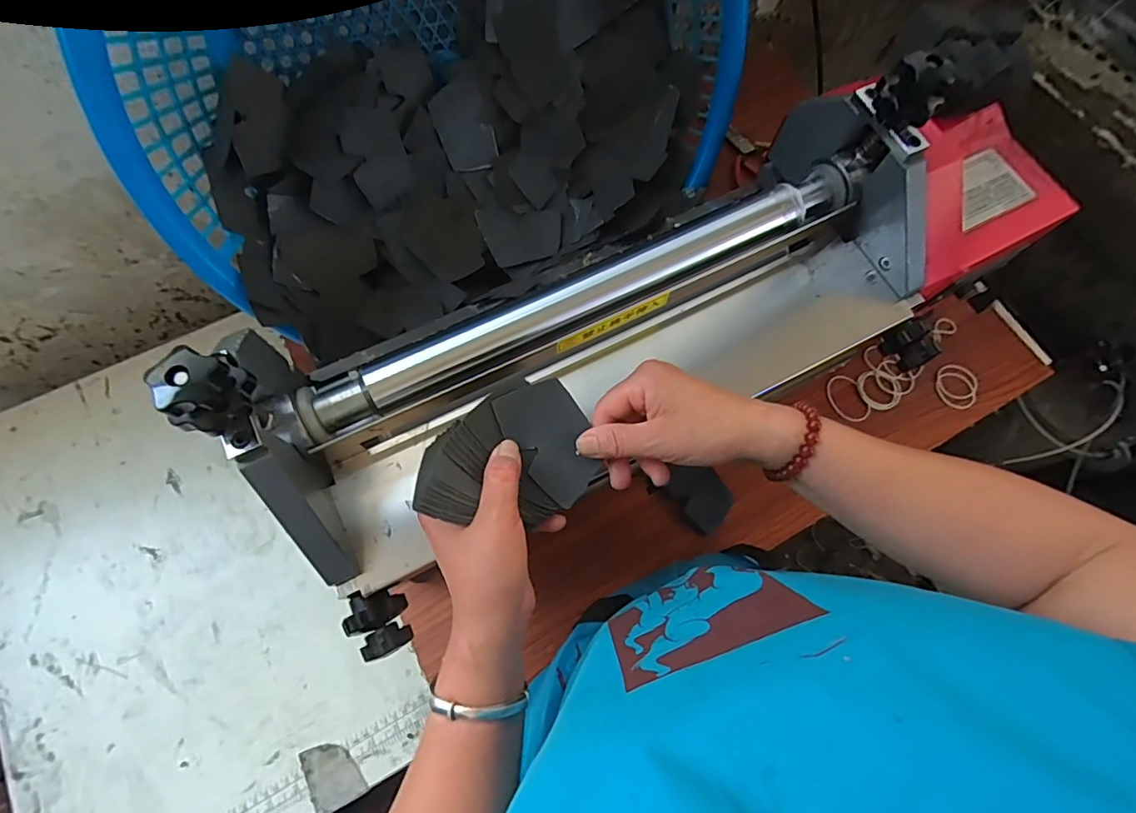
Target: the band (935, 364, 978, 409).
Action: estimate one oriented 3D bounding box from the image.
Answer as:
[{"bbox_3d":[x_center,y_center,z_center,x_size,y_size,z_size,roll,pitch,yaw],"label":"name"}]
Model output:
[{"bbox_3d":[0.479,-0.025,0.660,0.052,0.007,0.055,-1,68,2],"label":"band"}]

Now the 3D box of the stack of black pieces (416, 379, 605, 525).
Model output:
[{"bbox_3d":[-0.040,0.034,0.345,0.118,0.023,0.084,-14,85,-27],"label":"stack of black pieces"}]

